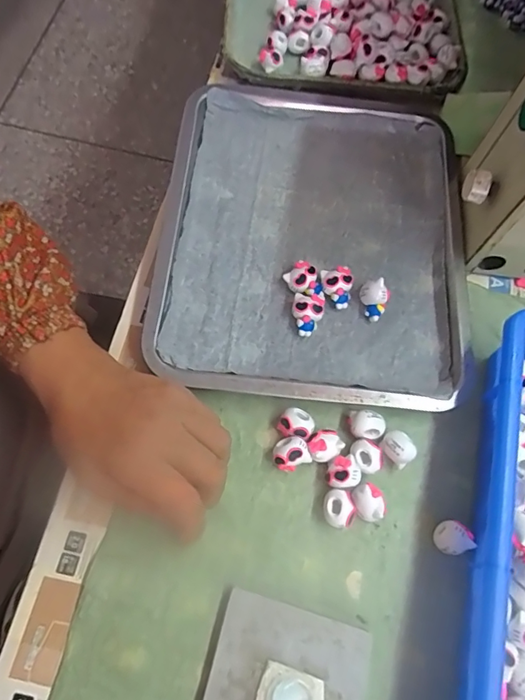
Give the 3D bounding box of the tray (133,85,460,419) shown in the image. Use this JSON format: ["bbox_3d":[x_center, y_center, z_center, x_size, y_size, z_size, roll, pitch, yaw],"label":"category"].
[{"bbox_3d":[0.047,-0.103,0.418,0.258,0.029,0.304,6,68,-1],"label":"tray"}]

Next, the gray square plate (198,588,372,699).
[{"bbox_3d":[0.012,0.216,0.292,0.098,0.010,0.097,17,68,4],"label":"gray square plate"}]

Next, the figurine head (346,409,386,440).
[{"bbox_3d":[0.078,0.057,0.352,0.027,0.018,0.020,25,69,7],"label":"figurine head"}]

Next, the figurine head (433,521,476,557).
[{"bbox_3d":[0.132,0.132,0.329,0.023,0.027,0.022,1,68,-3],"label":"figurine head"}]

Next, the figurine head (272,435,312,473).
[{"bbox_3d":[0.020,0.077,0.344,0.025,0.024,0.023,1,68,-3],"label":"figurine head"}]

